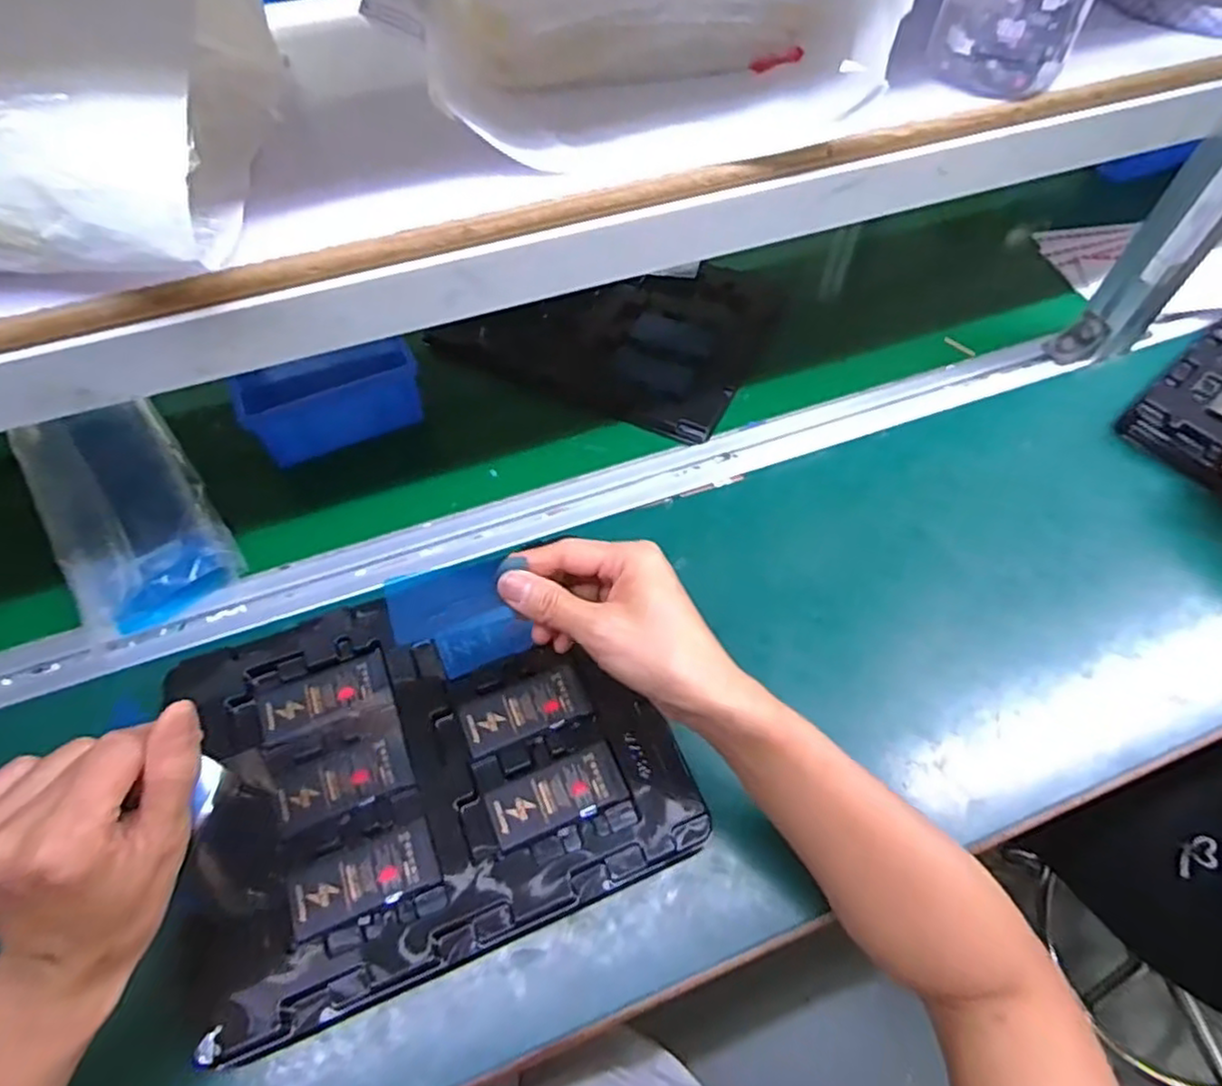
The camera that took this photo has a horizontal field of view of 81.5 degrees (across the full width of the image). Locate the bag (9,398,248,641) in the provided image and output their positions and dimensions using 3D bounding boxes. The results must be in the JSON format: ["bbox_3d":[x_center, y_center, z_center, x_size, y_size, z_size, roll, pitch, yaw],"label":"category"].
[{"bbox_3d":[-0.372,-0.034,0.538,0.102,0.029,0.223,-33,63,-20],"label":"bag"}]

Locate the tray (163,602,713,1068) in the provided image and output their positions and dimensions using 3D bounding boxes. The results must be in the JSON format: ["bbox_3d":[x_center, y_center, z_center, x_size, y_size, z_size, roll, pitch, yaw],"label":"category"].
[{"bbox_3d":[-0.107,0.124,0.419,0.272,0.025,0.216,-19,59,-12],"label":"tray"}]

